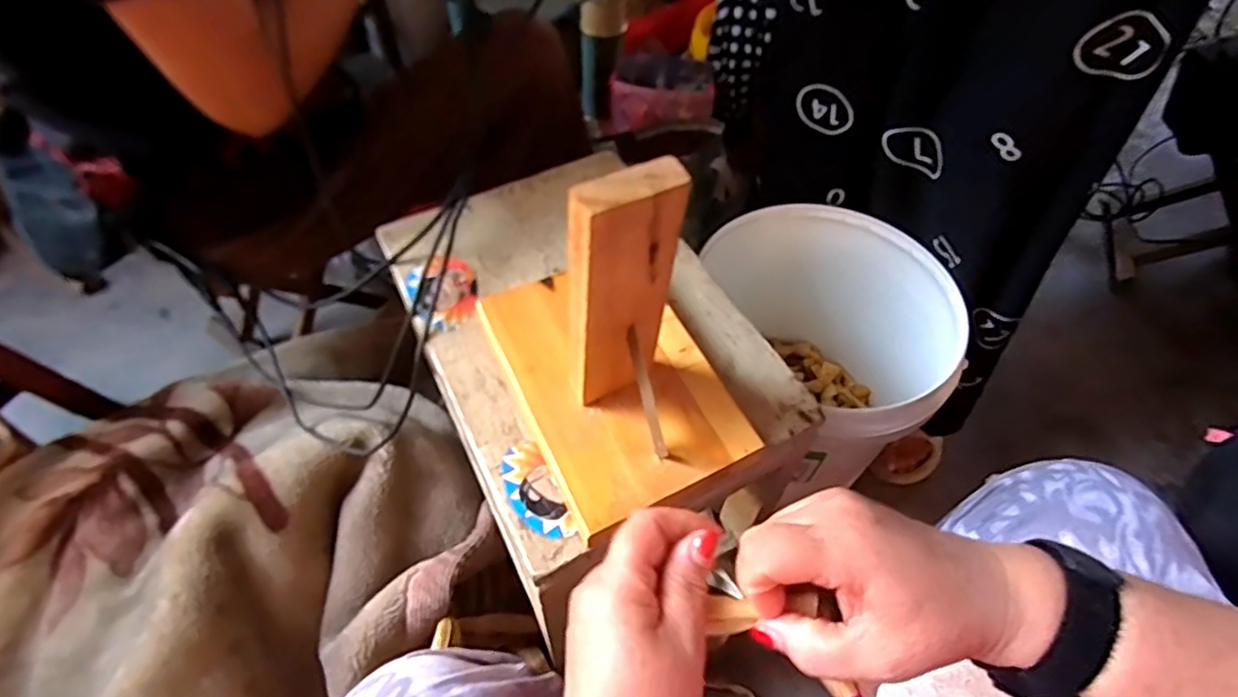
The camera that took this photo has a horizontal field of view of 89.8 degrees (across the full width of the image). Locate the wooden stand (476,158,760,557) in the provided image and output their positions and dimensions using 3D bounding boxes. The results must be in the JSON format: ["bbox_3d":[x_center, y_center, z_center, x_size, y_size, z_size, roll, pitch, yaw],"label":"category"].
[{"bbox_3d":[-0.006,-0.038,0.395,0.139,0.200,0.210,-23,57,-15],"label":"wooden stand"}]

